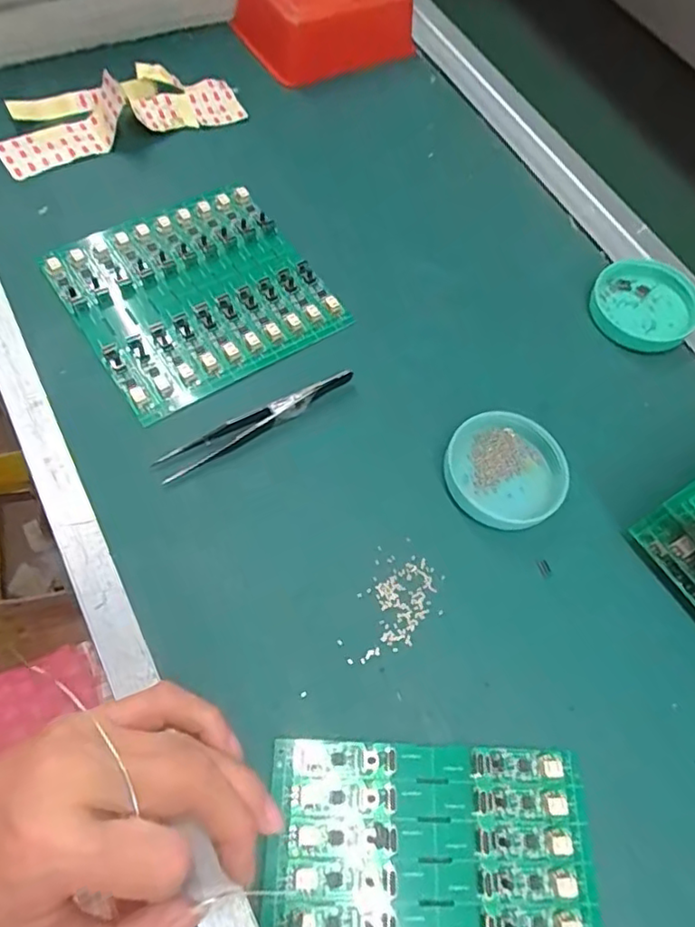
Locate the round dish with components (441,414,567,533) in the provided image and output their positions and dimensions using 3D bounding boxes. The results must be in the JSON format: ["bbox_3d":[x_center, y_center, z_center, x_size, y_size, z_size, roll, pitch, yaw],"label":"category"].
[{"bbox_3d":[0.087,0.003,0.321,0.064,0.016,0.062,3,64,-6],"label":"round dish with components"}]

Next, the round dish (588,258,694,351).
[{"bbox_3d":[0.192,-0.108,0.388,0.065,0.018,0.070,3,64,-6],"label":"round dish"}]

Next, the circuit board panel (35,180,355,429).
[{"bbox_3d":[-0.089,-0.105,0.351,0.138,0.009,0.130,-31,71,-20],"label":"circuit board panel"}]

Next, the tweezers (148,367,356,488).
[{"bbox_3d":[-0.047,-0.024,0.317,0.116,0.008,0.014,-29,71,-19],"label":"tweezers"}]

